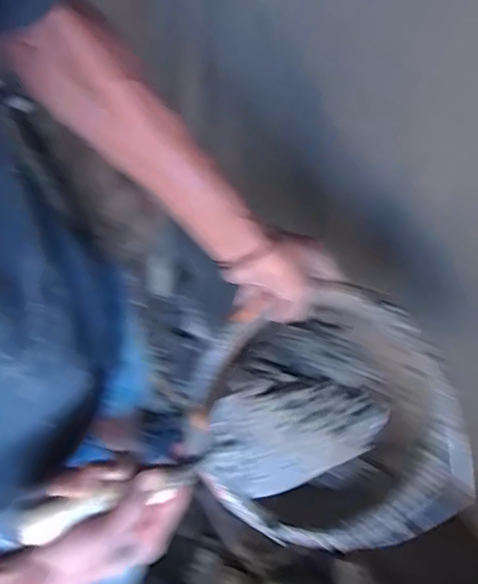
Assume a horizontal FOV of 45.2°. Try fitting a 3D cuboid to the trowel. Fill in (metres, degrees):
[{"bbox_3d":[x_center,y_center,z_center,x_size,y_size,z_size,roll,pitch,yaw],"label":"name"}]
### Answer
[{"bbox_3d":[-0.025,0.138,0.482,0.294,0.066,0.080,-16,65,-10],"label":"trowel"}]

